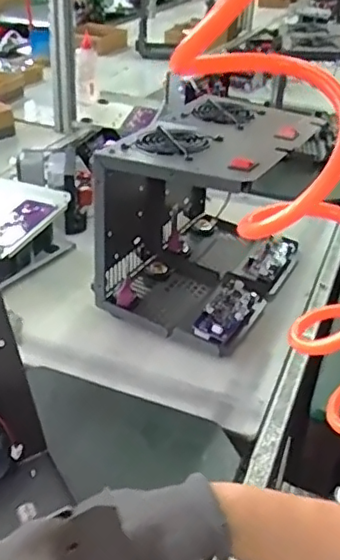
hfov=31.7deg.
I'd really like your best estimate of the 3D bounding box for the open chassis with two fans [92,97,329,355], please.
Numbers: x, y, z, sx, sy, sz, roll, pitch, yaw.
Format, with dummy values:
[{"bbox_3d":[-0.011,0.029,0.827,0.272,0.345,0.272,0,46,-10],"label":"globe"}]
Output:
[{"bbox_3d":[0.051,-0.087,0.790,0.186,0.241,0.290,18,35,21],"label":"open chassis with two fans"}]

